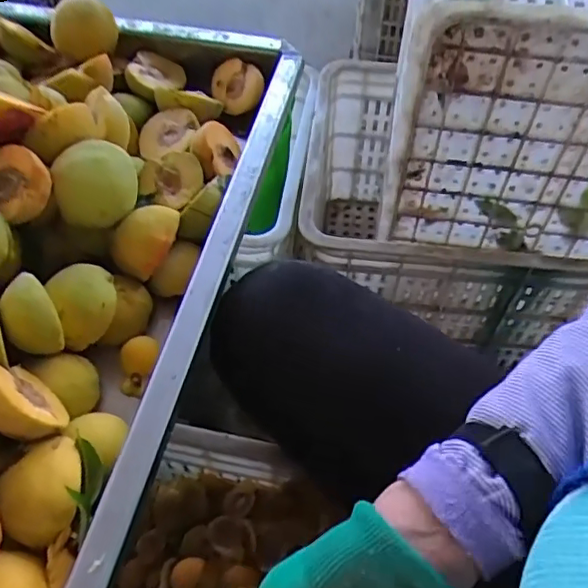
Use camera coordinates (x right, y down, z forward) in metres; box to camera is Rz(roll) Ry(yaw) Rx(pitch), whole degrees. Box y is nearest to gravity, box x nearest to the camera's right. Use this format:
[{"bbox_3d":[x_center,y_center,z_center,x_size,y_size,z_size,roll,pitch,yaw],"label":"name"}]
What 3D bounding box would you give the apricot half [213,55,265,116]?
[{"bbox_3d":[-0.058,-0.200,0.570,0.053,0.051,0.026,3,16,21],"label":"apricot half"}]

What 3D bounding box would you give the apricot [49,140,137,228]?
[{"bbox_3d":[-0.147,-0.079,0.446,0.055,0.058,0.052,-6,54,-5],"label":"apricot"}]

